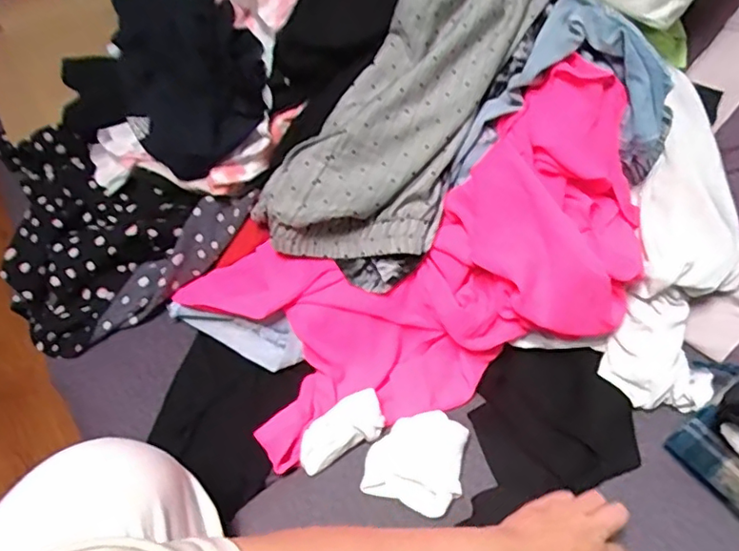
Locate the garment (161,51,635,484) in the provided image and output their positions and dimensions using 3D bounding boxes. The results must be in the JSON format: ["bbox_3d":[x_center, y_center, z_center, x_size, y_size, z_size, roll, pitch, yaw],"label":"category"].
[{"bbox_3d":[0.076,0.001,0.680,0.540,0.192,0.235,-31,48,8],"label":"garment"}]

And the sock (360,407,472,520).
[{"bbox_3d":[0.052,0.188,0.610,0.093,0.022,0.101,16,48,15],"label":"sock"}]

